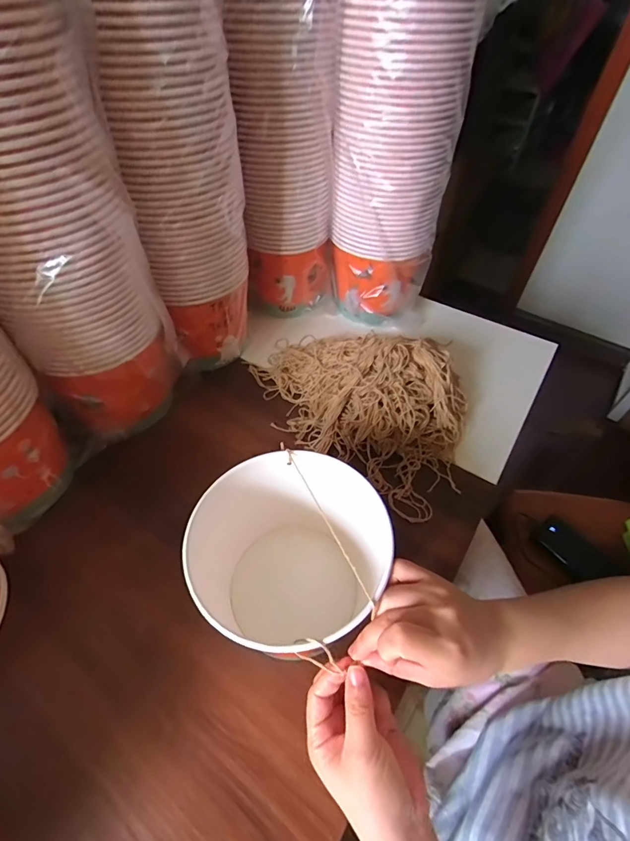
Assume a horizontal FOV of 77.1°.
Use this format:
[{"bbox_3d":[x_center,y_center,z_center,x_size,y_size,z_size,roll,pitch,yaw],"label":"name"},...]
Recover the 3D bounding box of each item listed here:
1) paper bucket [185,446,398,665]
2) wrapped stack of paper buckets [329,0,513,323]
[{"bbox_3d":[-0.018,0.136,0.368,0.153,0.139,0.162,1,50,-1],"label":"paper bucket"},{"bbox_3d":[0.114,-0.350,0.560,0.138,0.402,0.144,38,59,26],"label":"wrapped stack of paper buckets"}]

